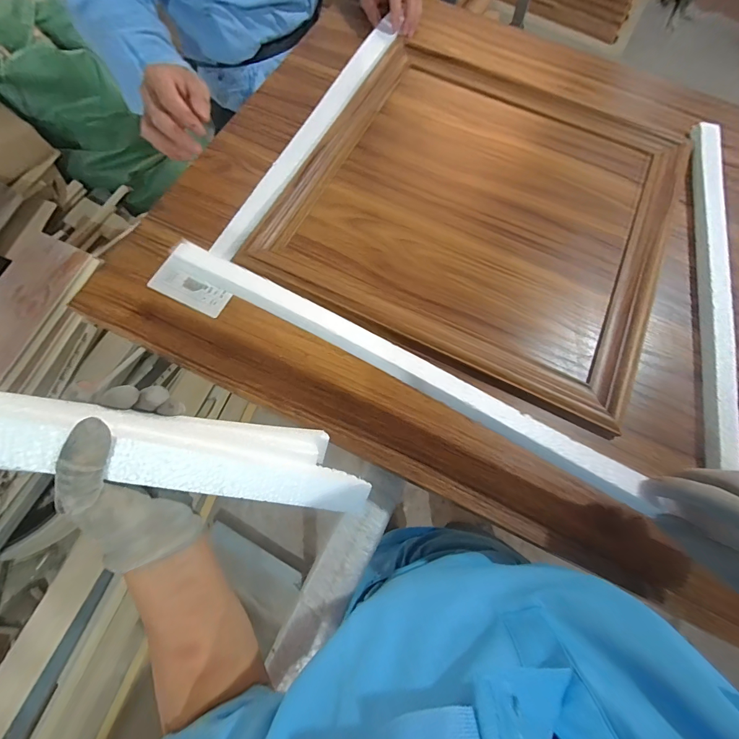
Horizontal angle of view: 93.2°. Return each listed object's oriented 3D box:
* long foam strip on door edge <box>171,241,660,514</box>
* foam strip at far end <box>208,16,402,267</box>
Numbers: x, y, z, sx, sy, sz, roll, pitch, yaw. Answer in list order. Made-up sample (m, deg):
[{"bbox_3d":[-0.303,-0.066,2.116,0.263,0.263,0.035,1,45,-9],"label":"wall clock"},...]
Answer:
[{"bbox_3d":[0.031,-0.003,0.357,0.510,0.016,0.034,29,72,4],"label":"long foam strip on door edge"},{"bbox_3d":[-0.078,-0.370,0.528,0.036,0.011,0.523,24,72,6],"label":"foam strip at far end"}]

